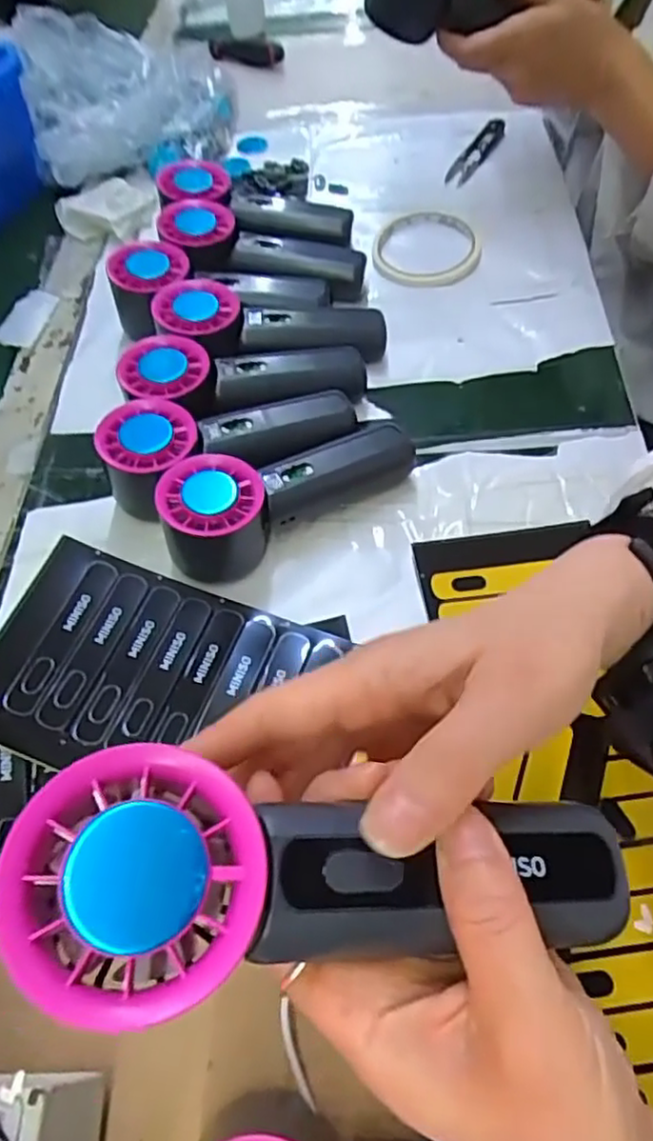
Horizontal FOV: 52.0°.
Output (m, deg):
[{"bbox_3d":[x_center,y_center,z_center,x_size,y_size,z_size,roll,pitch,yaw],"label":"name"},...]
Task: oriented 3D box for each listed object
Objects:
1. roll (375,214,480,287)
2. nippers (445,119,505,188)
[{"bbox_3d":[0.082,-0.263,0.544,0.084,0.010,0.085,4,58,7],"label":"roll"},{"bbox_3d":[0.143,-0.390,0.627,0.022,0.009,0.115,23,62,18],"label":"nippers"}]

